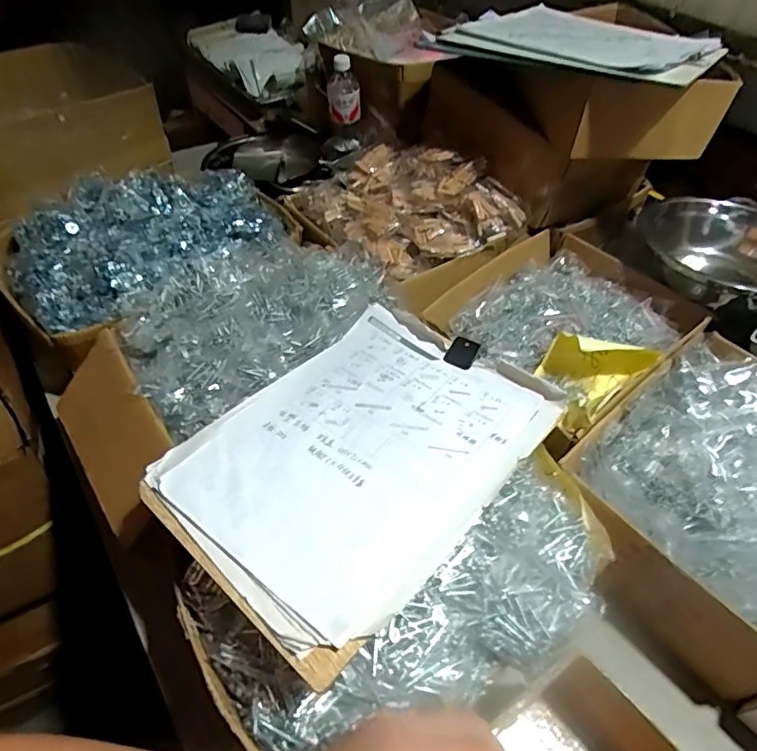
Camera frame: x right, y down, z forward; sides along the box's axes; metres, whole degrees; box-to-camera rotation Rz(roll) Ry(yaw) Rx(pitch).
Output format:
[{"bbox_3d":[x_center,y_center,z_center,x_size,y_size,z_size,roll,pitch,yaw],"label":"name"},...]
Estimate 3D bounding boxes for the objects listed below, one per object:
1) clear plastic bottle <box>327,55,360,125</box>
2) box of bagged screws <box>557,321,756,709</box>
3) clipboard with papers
[{"bbox_3d":[-0.065,-0.534,1.008,0.063,0.118,0.047,-1,48,-4],"label":"clear plastic bottle"},{"bbox_3d":[0.371,0.129,0.591,0.334,0.133,0.257,-34,58,-29],"label":"box of bagged screws"},{"bbox_3d":[-0.014,0.061,0.466,0.227,0.020,0.311,36,56,25],"label":"clipboard with papers"}]

